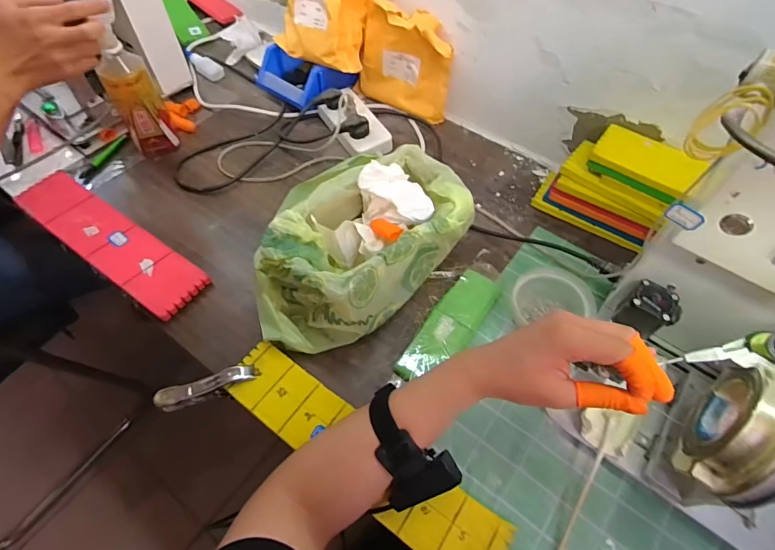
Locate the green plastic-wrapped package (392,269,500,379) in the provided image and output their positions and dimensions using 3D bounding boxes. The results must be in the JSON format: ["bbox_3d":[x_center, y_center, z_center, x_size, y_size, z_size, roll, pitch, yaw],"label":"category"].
[{"bbox_3d":[0.082,0.067,0.548,0.060,0.022,0.180,31,61,17],"label":"green plastic-wrapped package"}]

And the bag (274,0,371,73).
[{"bbox_3d":[-0.100,-0.457,0.707,0.163,0.191,0.080,31,41,15],"label":"bag"}]

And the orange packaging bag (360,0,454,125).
[{"bbox_3d":[0.031,-0.367,0.736,0.171,0.159,0.053,27,60,15],"label":"orange packaging bag"}]

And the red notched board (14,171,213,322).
[{"bbox_3d":[-0.407,-0.056,0.610,0.351,0.021,0.078,32,62,18],"label":"red notched board"}]

